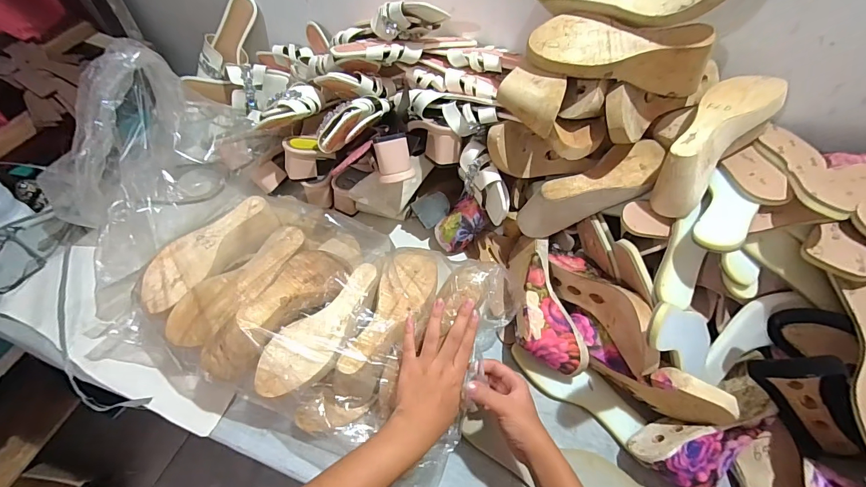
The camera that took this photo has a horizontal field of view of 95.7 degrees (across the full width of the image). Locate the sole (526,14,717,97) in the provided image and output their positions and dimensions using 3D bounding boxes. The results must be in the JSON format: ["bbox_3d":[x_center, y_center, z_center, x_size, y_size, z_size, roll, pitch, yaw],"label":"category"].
[{"bbox_3d":[0.236,-0.238,0.496,0.226,0.070,0.069,9,56,4],"label":"sole"}]

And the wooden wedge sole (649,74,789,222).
[{"bbox_3d":[0.369,-0.142,0.512,0.080,0.077,0.224,38,85,21],"label":"wooden wedge sole"}]

